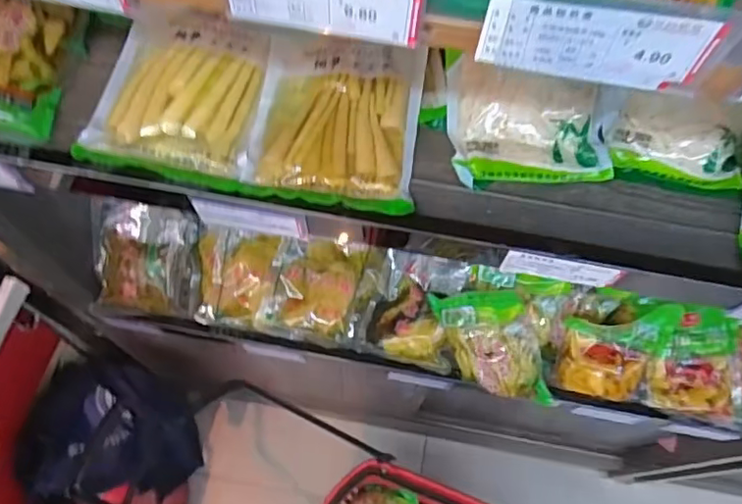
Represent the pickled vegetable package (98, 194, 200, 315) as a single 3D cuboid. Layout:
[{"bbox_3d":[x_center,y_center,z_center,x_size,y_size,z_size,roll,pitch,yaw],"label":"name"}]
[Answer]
[{"bbox_3d":[-0.349,0.010,0.912,0.151,0.039,0.178,5,103,-8],"label":"pickled vegetable package"}]

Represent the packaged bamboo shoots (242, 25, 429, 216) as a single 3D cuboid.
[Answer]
[{"bbox_3d":[-0.029,-0.117,0.509,0.141,0.027,0.170,6,65,1],"label":"packaged bamboo shoots"}]

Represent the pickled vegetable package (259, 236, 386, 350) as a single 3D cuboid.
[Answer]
[{"bbox_3d":[-0.078,0.060,0.935,0.167,0.040,0.160,13,84,-2],"label":"pickled vegetable package"}]

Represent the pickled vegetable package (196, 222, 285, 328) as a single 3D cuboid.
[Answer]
[{"bbox_3d":[-0.214,0.033,0.929,0.134,0.040,0.174,1,88,3],"label":"pickled vegetable package"}]

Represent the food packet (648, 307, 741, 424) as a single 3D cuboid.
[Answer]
[{"bbox_3d":[0.489,0.166,0.854,0.136,0.045,0.172,-3,93,0],"label":"food packet"}]

